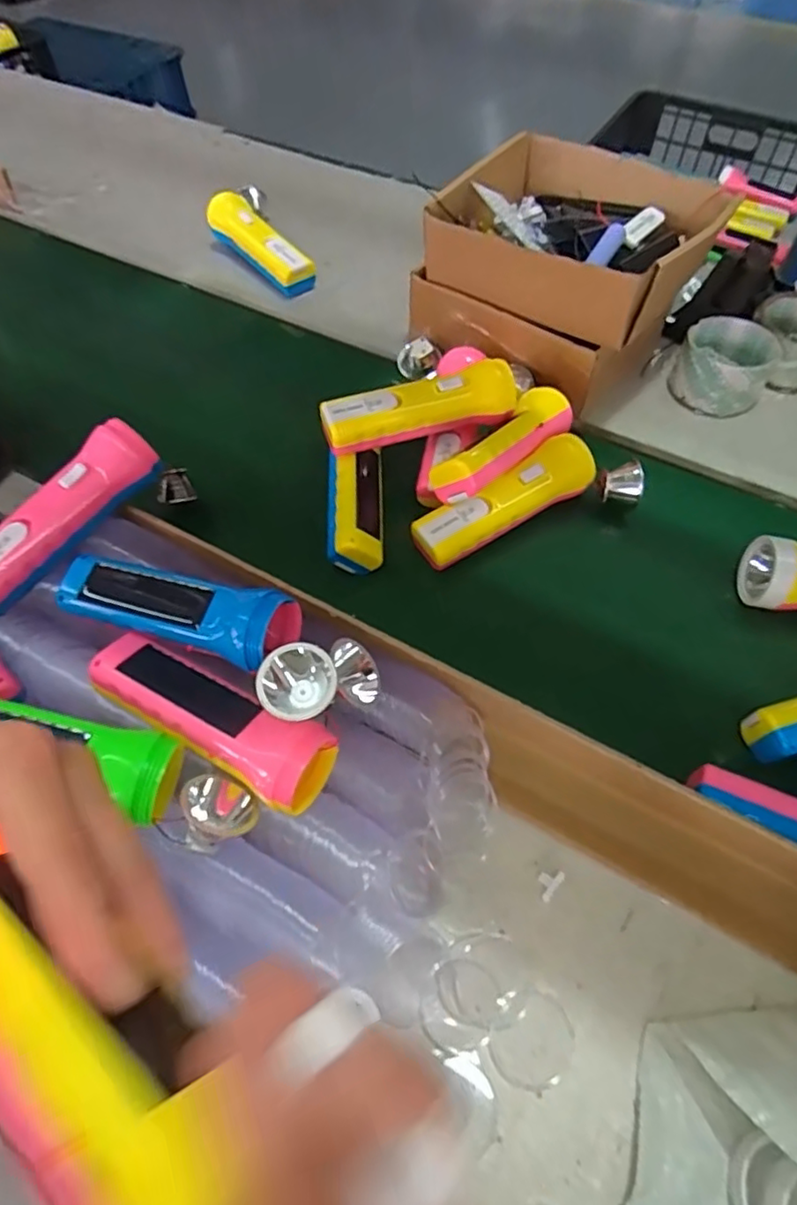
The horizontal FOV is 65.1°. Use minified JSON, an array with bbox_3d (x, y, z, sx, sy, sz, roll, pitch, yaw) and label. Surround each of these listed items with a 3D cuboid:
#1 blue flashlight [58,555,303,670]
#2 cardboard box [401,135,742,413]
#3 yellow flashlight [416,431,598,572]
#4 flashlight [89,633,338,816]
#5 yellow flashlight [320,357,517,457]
[{"bbox_3d":[-0.141,0.005,0.395,0.168,0.041,0.045,15,60,10],"label":"blue flashlight"},{"bbox_3d":[0.158,-0.318,0.592,0.216,0.119,0.208,38,66,21],"label":"cardboard box"},{"bbox_3d":[0.086,-0.082,0.509,0.158,0.047,0.040,-27,63,-15],"label":"yellow flashlight"},{"bbox_3d":[-0.113,0.065,0.373,0.152,0.043,0.049,28,63,16],"label":"flashlight"},{"bbox_3d":[0.018,-0.159,0.509,0.159,0.034,0.039,-14,60,-8],"label":"yellow flashlight"}]

